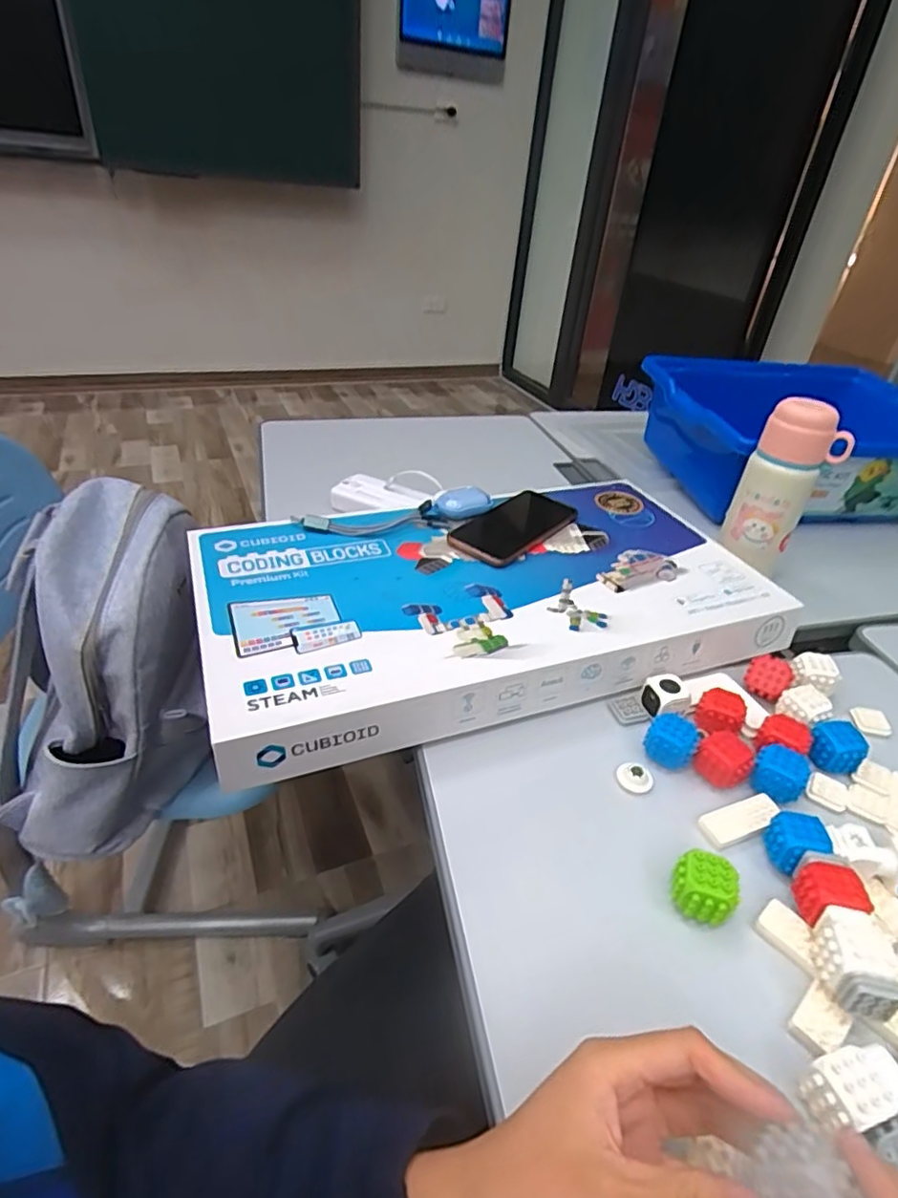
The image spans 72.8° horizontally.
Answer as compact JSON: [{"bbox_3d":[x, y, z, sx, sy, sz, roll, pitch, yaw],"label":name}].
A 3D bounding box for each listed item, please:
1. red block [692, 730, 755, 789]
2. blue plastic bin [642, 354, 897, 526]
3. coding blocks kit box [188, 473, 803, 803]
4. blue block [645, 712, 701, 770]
[{"bbox_3d":[0.216,0.126,0.478,0.029,0.030,0.037,-22,44,-33],"label":"red block"},{"bbox_3d":[0.526,-0.249,0.938,0.410,0.144,0.301,0,36,-8],"label":"blue plastic bin"},{"bbox_3d":[0.038,-0.010,0.617,0.542,0.051,0.302,-10,38,-21],"label":"coding blocks kit box"},{"bbox_3d":[0.180,0.114,0.492,0.037,0.035,0.028,22,39,22],"label":"blue block"}]

